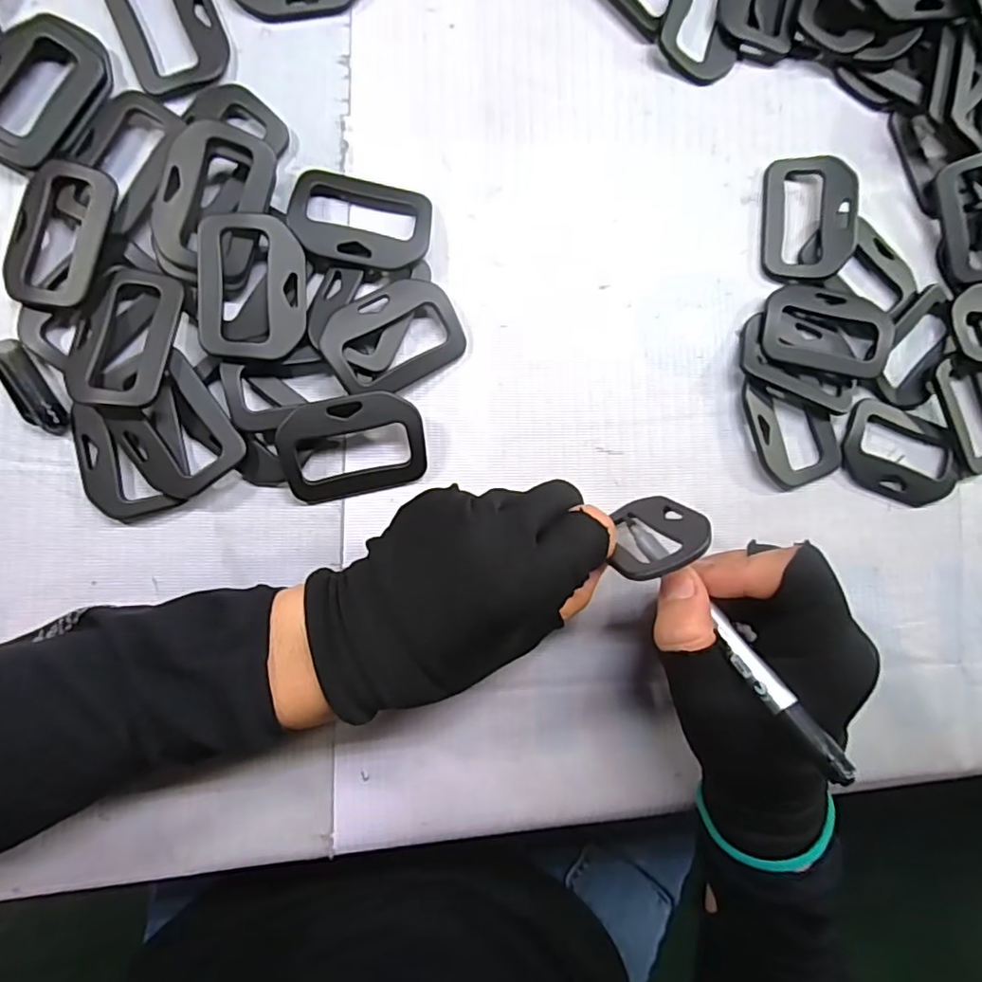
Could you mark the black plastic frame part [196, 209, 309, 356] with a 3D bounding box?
[{"bbox_3d":[-0.100,-0.086,0.247,0.041,0.008,0.060,1,88,-6],"label":"black plastic frame part"}]

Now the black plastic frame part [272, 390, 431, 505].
[{"bbox_3d":[-0.059,-0.019,0.254,0.059,0.008,0.044,-14,112,-9],"label":"black plastic frame part"}]

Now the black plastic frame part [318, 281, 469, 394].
[{"bbox_3d":[-0.043,-0.067,0.258,0.059,0.007,0.043,-34,103,-17],"label":"black plastic frame part"}]

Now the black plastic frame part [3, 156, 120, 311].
[{"bbox_3d":[-0.181,-0.107,0.245,0.042,0.005,0.062,13,87,8],"label":"black plastic frame part"}]

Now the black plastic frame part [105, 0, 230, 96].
[{"bbox_3d":[-0.142,-0.207,0.258,0.043,0.004,0.060,-25,91,-7],"label":"black plastic frame part"}]

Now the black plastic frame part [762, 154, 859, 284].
[{"bbox_3d":[0.155,-0.134,0.288,0.042,0.008,0.060,2,89,9],"label":"black plastic frame part"}]

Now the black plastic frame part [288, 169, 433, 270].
[{"bbox_3d":[-0.057,-0.121,0.262,0.061,0.006,0.044,10,73,-7],"label":"black plastic frame part"}]

